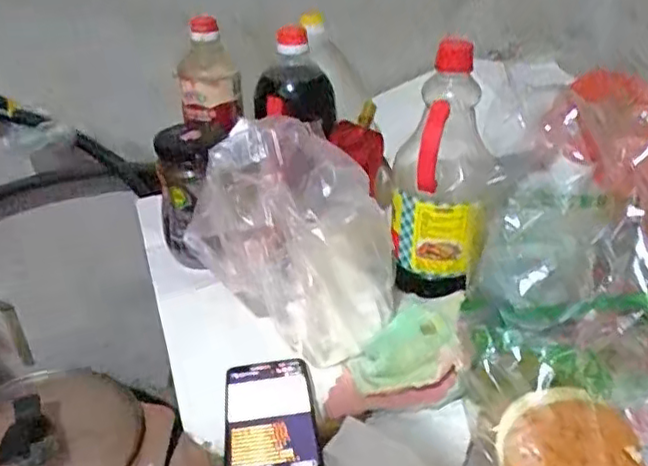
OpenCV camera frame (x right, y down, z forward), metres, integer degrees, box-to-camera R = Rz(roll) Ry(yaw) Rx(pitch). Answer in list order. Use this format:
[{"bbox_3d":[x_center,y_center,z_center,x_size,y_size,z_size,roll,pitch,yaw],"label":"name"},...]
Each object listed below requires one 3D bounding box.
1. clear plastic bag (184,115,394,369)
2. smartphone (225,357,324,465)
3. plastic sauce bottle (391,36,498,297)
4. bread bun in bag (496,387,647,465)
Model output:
[{"bbox_3d":[-0.017,0.008,0.554,0.173,0.206,0.069,-9,33,-13],"label":"clear plastic bag"},{"bbox_3d":[-0.043,0.147,0.521,0.071,0.016,0.140,-9,21,-3],"label":"smartphone"},{"bbox_3d":[0.115,-0.056,0.633,0.090,0.237,0.066,4,33,8],"label":"plastic sauce bottle"},{"bbox_3d":[0.174,0.163,0.461,0.094,0.100,0.044,-23,-8,-4],"label":"bread bun in bag"}]

